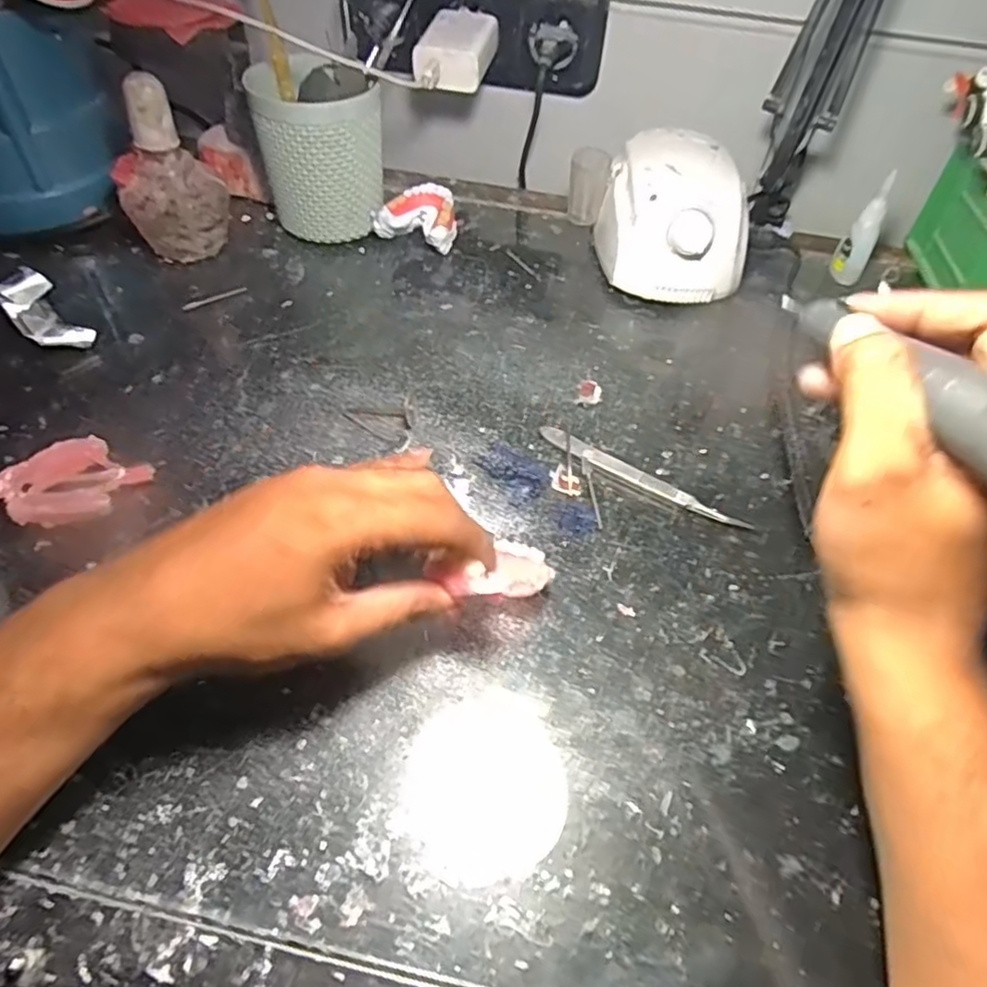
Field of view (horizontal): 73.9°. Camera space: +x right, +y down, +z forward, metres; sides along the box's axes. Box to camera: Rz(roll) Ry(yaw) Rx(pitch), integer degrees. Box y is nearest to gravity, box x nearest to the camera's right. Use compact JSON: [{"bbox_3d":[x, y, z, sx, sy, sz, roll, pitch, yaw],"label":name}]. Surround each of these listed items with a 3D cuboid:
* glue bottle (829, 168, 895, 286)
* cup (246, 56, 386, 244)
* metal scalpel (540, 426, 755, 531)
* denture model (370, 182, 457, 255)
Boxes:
[{"bbox_3d":[0.294,-0.207,0.520,0.025,0.079,0.021,27,55,17],"label":"glue bottle"},{"bbox_3d":[-0.134,-0.267,0.518,0.091,0.115,0.085,2,52,-2],"label":"cup"},{"bbox_3d":[0.088,-0.009,0.397,0.134,0.004,0.014,28,55,17],"label":"metal scalpel"},{"bbox_3d":[-0.061,-0.226,0.543,0.063,0.034,0.052,18,53,11],"label":"denture model"}]

